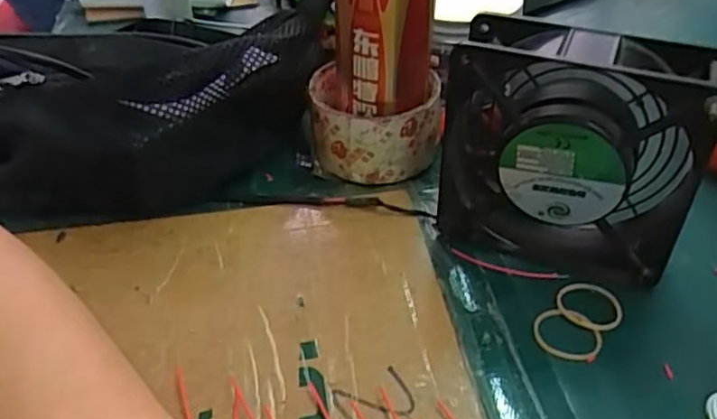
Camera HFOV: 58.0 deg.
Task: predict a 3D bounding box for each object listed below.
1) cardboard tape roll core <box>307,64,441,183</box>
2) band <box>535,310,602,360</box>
[{"bbox_3d":[0.010,-0.057,0.421,0.081,0.049,0.081,10,42,13],"label":"cardboard tape roll core"},{"bbox_3d":[0.101,0.062,0.316,0.032,0.004,0.025,30,50,30],"label":"band"}]

